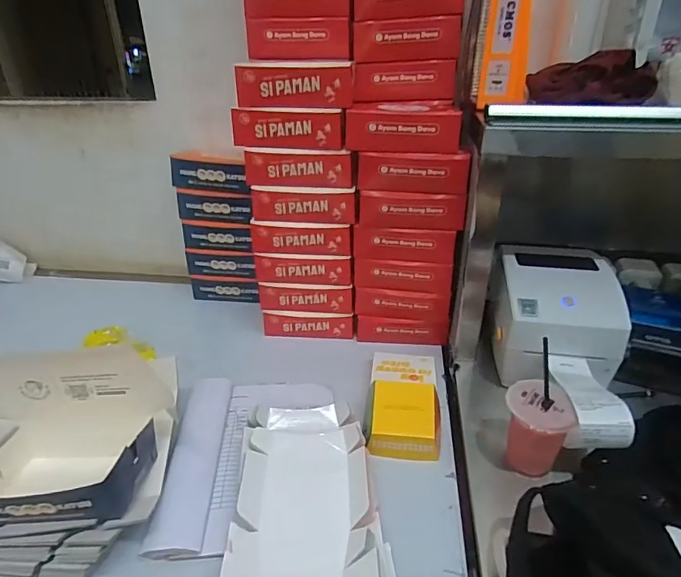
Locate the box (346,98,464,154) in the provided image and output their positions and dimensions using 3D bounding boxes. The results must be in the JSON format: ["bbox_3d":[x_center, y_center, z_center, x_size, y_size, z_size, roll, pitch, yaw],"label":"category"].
[{"bbox_3d":[0.096,-0.267,0.772,0.175,0.063,0.127,0,30,1],"label":"box"}]

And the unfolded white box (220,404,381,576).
[{"bbox_3d":[-0.042,0.280,0.567,0.174,0.036,0.374,-2,30,-2],"label":"unfolded white box"}]

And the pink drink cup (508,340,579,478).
[{"bbox_3d":[0.253,0.183,0.625,0.080,0.128,0.087,13,32,22],"label":"pink drink cup"}]

